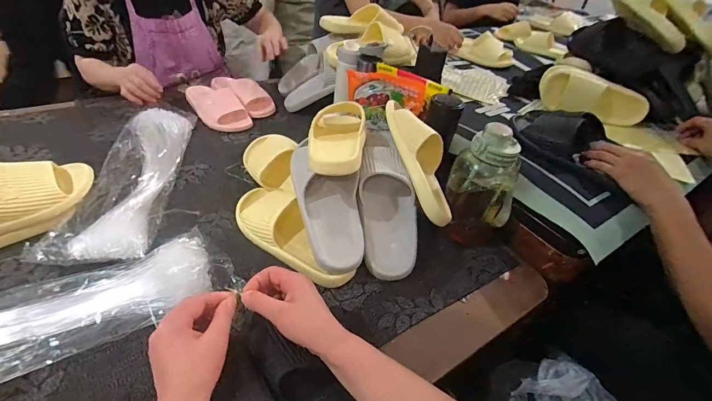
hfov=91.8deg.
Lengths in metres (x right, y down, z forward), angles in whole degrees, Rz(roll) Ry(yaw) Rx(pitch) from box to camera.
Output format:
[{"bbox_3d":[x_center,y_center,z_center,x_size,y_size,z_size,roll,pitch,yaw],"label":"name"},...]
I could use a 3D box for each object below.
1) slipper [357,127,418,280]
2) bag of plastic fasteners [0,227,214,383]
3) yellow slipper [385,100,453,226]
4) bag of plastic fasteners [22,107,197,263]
[{"bbox_3d":[0.051,-0.020,0.596,0.098,0.071,0.264,-1,70,-9],"label":"slipper"},{"bbox_3d":[-0.340,0.125,0.458,0.291,0.044,0.138,-16,46,-24],"label":"bag of plastic fasteners"},{"bbox_3d":[0.118,-0.077,0.608,0.080,0.072,0.248,-11,73,-19],"label":"yellow slipper"},{"bbox_3d":[-0.423,-0.056,0.663,0.143,0.043,0.444,-2,42,-11],"label":"bag of plastic fasteners"}]

